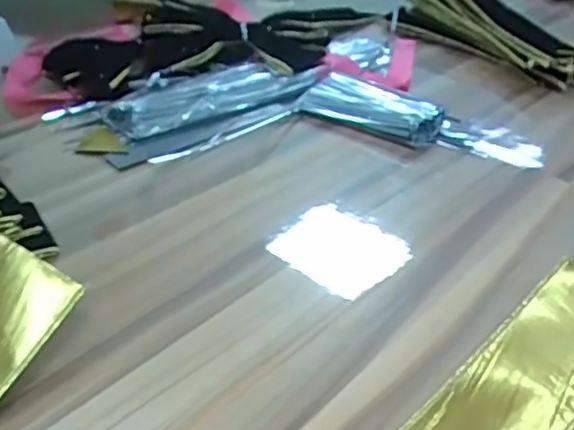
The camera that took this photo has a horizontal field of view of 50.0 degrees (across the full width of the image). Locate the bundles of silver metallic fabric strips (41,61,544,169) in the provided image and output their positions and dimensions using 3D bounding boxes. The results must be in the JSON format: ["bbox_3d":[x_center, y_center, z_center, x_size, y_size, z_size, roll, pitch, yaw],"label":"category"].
[{"bbox_3d":[0.007,-0.112,0.614,0.453,0.028,0.209,2,34,1],"label":"bundles of silver metallic fabric strips"}]

